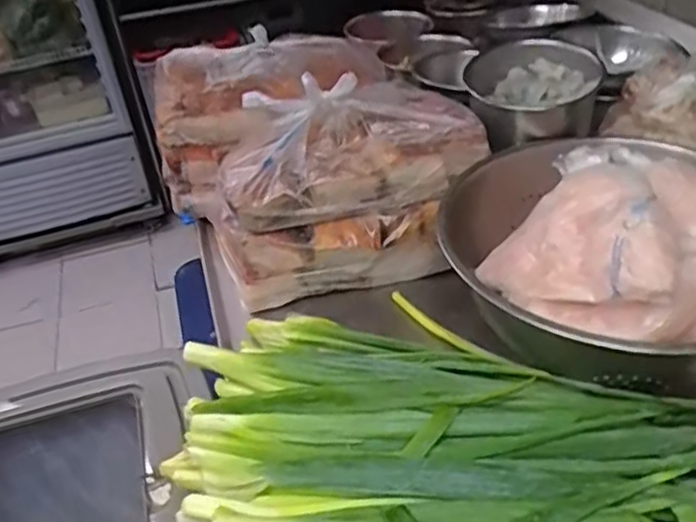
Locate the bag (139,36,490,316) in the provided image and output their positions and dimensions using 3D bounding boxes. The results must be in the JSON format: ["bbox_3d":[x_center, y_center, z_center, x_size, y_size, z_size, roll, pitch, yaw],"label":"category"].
[{"bbox_3d":[-0.051,-0.132,0.829,0.273,0.194,0.368,-22,40,-21],"label":"bag"}]

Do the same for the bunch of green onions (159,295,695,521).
[{"bbox_3d":[0.082,0.144,0.555,0.447,0.077,0.237,9,39,19],"label":"bunch of green onions"}]

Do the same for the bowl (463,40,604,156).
[{"bbox_3d":[0.223,-0.200,0.808,0.147,0.067,0.147,-4,37,3],"label":"bowl"}]

